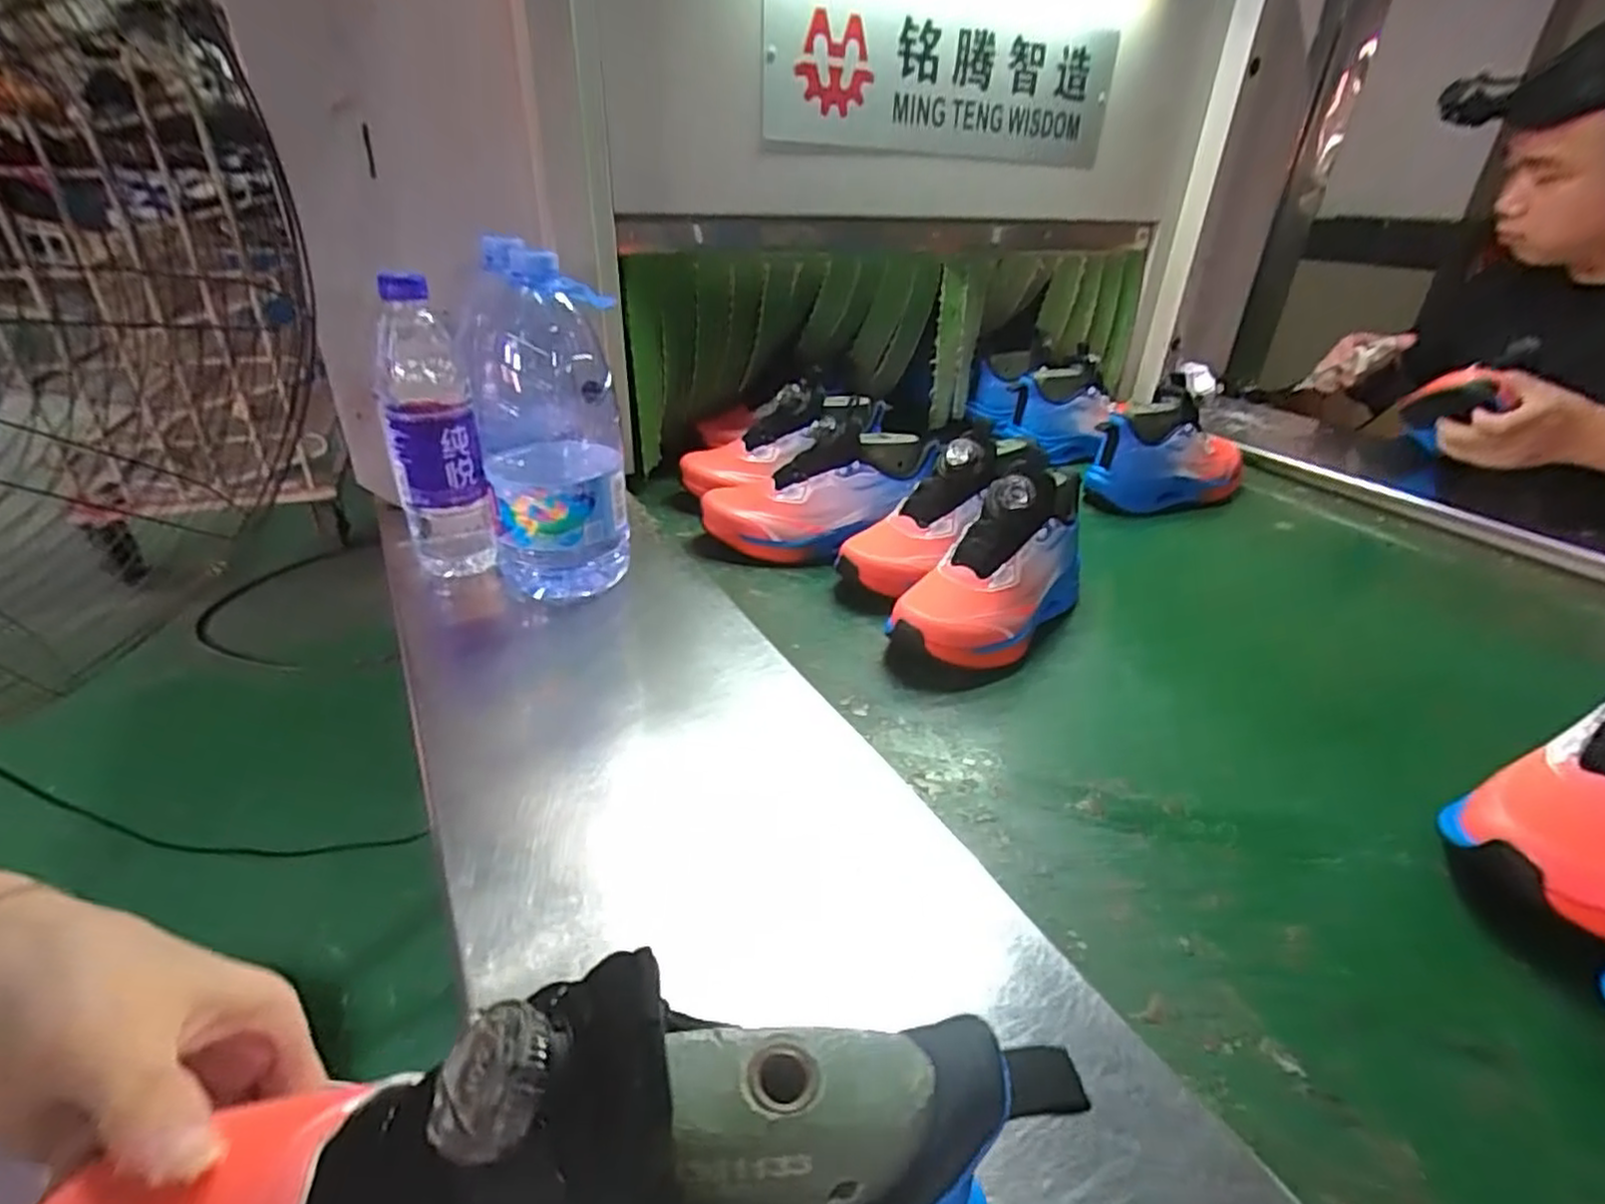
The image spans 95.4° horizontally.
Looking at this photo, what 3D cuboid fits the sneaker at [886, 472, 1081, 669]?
[{"bbox_3d":[0.169,-0.034,0.607,0.088,0.128,0.224,25,36,34],"label":"sneaker"}]

